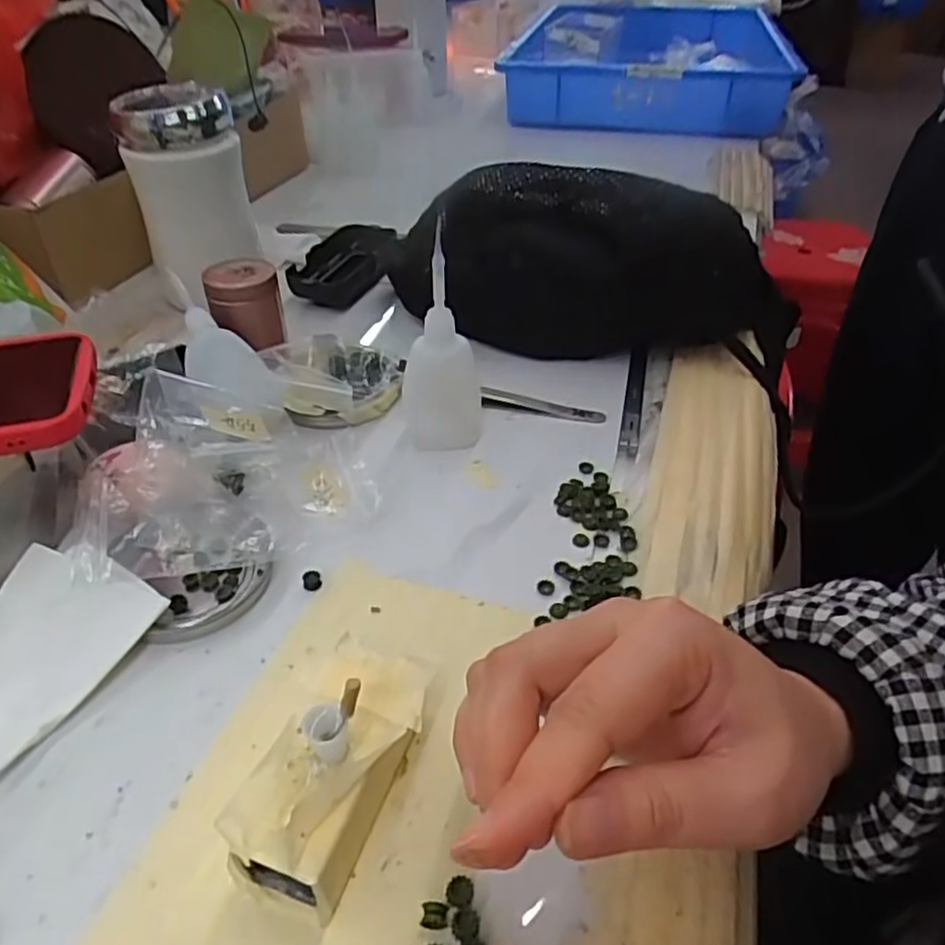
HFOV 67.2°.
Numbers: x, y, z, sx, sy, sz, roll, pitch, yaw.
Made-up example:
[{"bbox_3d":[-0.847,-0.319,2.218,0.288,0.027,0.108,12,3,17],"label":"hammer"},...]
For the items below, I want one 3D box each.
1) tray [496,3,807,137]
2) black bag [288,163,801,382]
[{"bbox_3d":[0.266,-0.622,1.065,0.350,0.076,0.577,10,41,10],"label":"tray"},{"bbox_3d":[0.038,-0.155,0.496,0.358,0.100,0.122,14,42,15],"label":"black bag"}]

